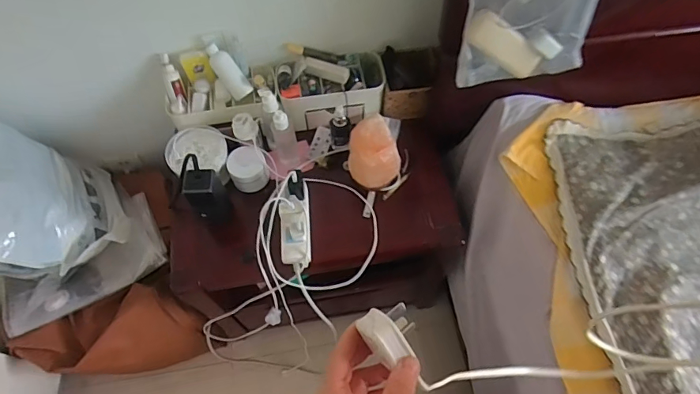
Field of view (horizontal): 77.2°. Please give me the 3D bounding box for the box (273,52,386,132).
[{"bbox_3d":[-0.041,-0.233,0.968,0.232,0.132,0.125,-7,62,-3],"label":"box"}]

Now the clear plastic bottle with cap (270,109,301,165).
[{"bbox_3d":[-0.133,-0.120,0.902,0.049,0.157,0.036,-14,63,-7],"label":"clear plastic bottle with cap"}]

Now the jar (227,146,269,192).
[{"bbox_3d":[-0.214,-0.057,0.910,0.069,0.061,0.074,0,62,0],"label":"jar"}]

